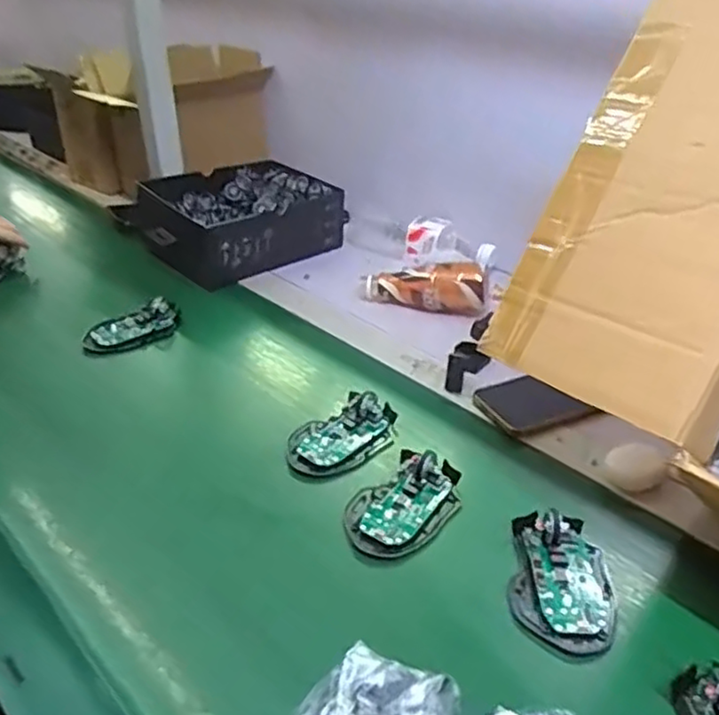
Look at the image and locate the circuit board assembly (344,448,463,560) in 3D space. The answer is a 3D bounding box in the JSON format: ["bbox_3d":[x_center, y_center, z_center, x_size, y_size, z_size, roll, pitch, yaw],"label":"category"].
[{"bbox_3d":[0.038,0.117,0.562,0.069,0.031,0.110,28,43,35],"label":"circuit board assembly"}]

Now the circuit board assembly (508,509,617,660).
[{"bbox_3d":[0.149,0.160,0.498,0.071,0.031,0.103,7,35,10],"label":"circuit board assembly"}]

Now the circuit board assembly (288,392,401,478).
[{"bbox_3d":[-0.013,0.069,0.638,0.106,0.035,0.064,-27,43,-34],"label":"circuit board assembly"}]

